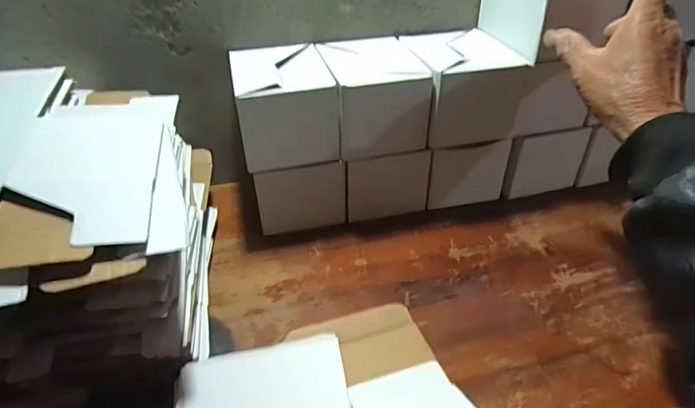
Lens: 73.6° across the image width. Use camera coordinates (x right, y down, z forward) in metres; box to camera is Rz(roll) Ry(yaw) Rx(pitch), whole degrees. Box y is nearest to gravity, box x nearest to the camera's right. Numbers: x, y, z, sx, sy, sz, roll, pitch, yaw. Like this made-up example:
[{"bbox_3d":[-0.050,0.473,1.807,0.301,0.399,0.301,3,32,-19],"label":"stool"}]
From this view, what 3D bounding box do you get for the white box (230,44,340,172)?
[{"bbox_3d":[-0.067,-0.104,0.480,0.092,0.077,0.125,-9,39,-11],"label":"white box"}]

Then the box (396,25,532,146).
[{"bbox_3d":[0.121,-0.130,0.504,0.106,0.080,0.123,-9,39,-11],"label":"box"}]

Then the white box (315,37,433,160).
[{"bbox_3d":[0.025,-0.116,0.493,0.091,0.079,0.117,-8,39,-10],"label":"white box"}]

